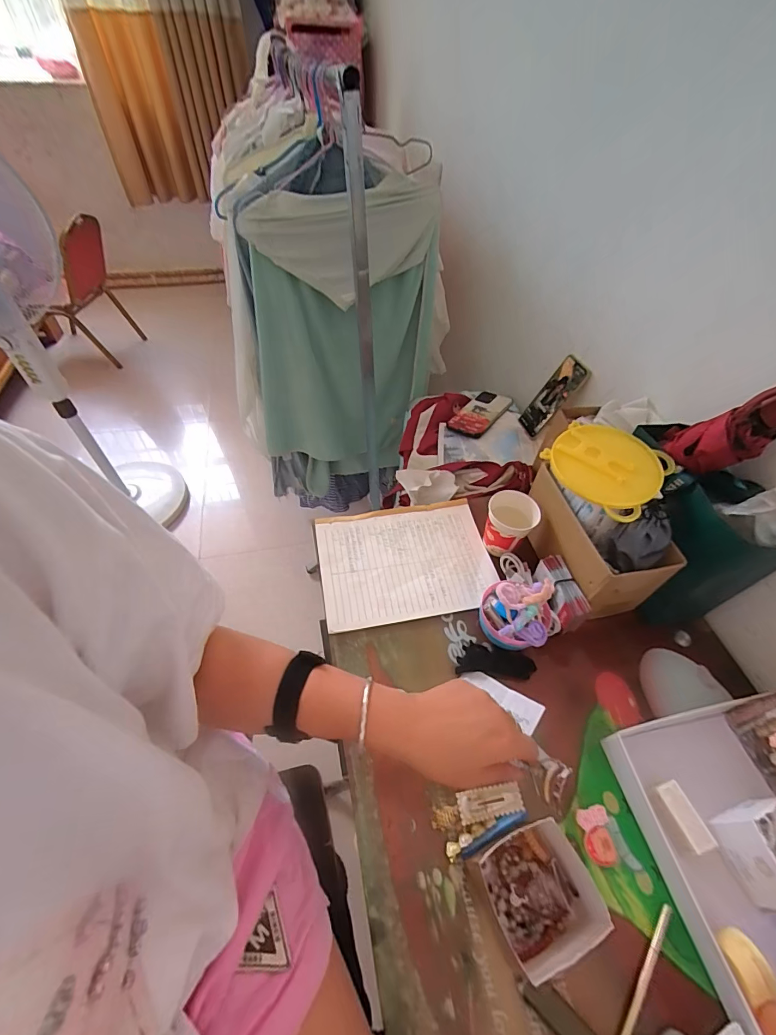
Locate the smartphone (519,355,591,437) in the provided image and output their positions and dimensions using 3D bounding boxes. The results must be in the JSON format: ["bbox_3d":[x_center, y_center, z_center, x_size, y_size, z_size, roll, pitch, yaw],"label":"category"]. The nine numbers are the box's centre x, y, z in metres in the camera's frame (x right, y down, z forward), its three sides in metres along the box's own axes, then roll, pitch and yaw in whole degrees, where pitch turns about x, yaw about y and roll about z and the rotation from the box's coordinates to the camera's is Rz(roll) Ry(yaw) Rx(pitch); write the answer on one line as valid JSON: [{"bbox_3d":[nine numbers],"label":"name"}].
[{"bbox_3d":[0.322,-0.234,0.815,0.012,0.158,0.070,10,46,-28],"label":"smartphone"}]

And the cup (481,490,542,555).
[{"bbox_3d":[0.180,0.013,0.622,0.066,0.088,0.068,1,51,-1],"label":"cup"}]

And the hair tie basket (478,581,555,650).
[{"bbox_3d":[0.160,0.125,0.528,0.083,0.088,0.077,1,51,-1],"label":"hair tie basket"}]

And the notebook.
[{"bbox_3d":[0.026,0.064,0.626,0.252,0.019,0.190,-8,52,-9],"label":"notebook"}]

